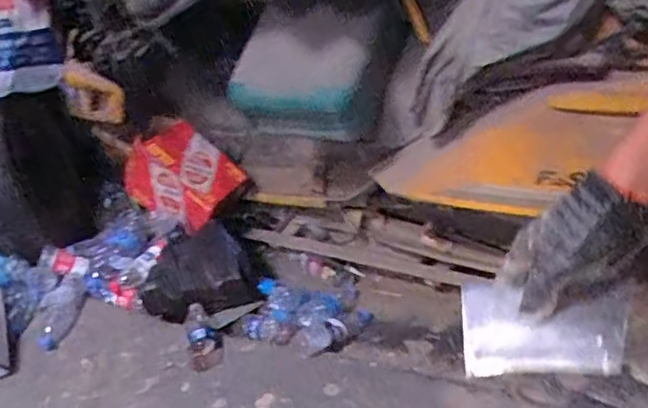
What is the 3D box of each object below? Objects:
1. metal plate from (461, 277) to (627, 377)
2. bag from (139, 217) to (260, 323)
[{"bbox_3d":[0.172,0.096,0.498,0.122,0.012,0.073,-8,72,23],"label":"metal plate"},{"bbox_3d":[-0.350,0.195,1.724,0.316,0.117,0.230,-27,44,-28],"label":"bag"}]

